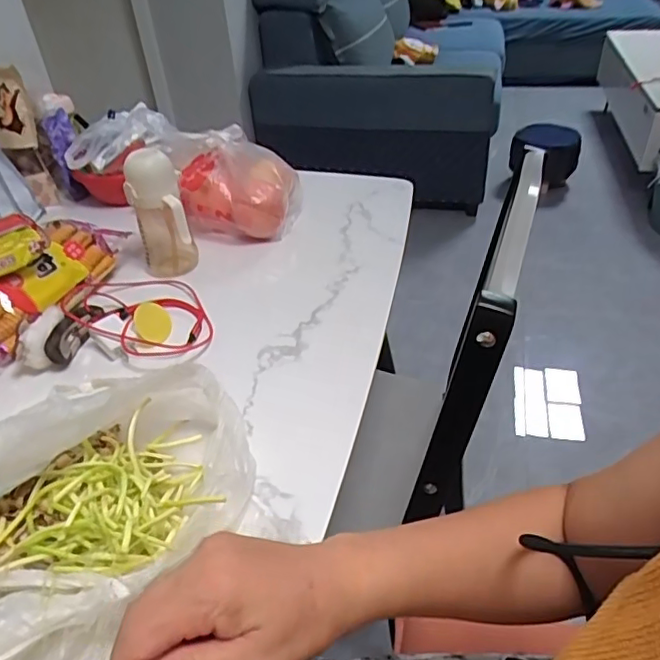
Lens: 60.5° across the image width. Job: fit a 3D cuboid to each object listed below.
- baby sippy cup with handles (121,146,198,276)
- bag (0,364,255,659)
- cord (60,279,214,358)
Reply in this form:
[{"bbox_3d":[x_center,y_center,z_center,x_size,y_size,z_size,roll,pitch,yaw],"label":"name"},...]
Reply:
[{"bbox_3d":[-0.231,-0.155,0.770,0.071,0.166,0.061,-13,39,-12],"label":"baby sippy cup with handles"},{"bbox_3d":[-0.191,0.137,0.458,0.216,0.087,0.271,6,39,13],"label":"bag"},{"bbox_3d":[-0.235,-0.025,0.725,0.221,0.024,0.152,19,32,19],"label":"cord"}]

